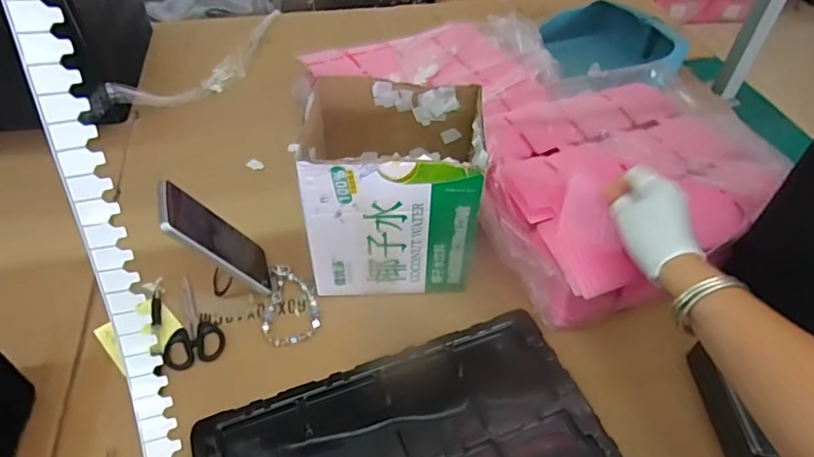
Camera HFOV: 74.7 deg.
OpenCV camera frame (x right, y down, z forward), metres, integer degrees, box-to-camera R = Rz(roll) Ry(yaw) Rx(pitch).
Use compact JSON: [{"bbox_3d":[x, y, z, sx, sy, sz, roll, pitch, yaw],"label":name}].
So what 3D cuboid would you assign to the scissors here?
[{"bbox_3d":[-0.251,0.106,0.615,0.063,0.006,0.122,-15,49,-18],"label":"scissors"}]

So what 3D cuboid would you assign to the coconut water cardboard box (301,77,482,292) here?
[{"bbox_3d":[-0.019,-0.042,0.626,0.186,0.204,0.155,1,47,-2],"label":"coconut water cardboard box"}]

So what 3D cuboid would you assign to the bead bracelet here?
[{"bbox_3d":[-0.137,0.088,0.632,0.064,0.009,0.113,-4,46,-8],"label":"bead bracelet"}]

